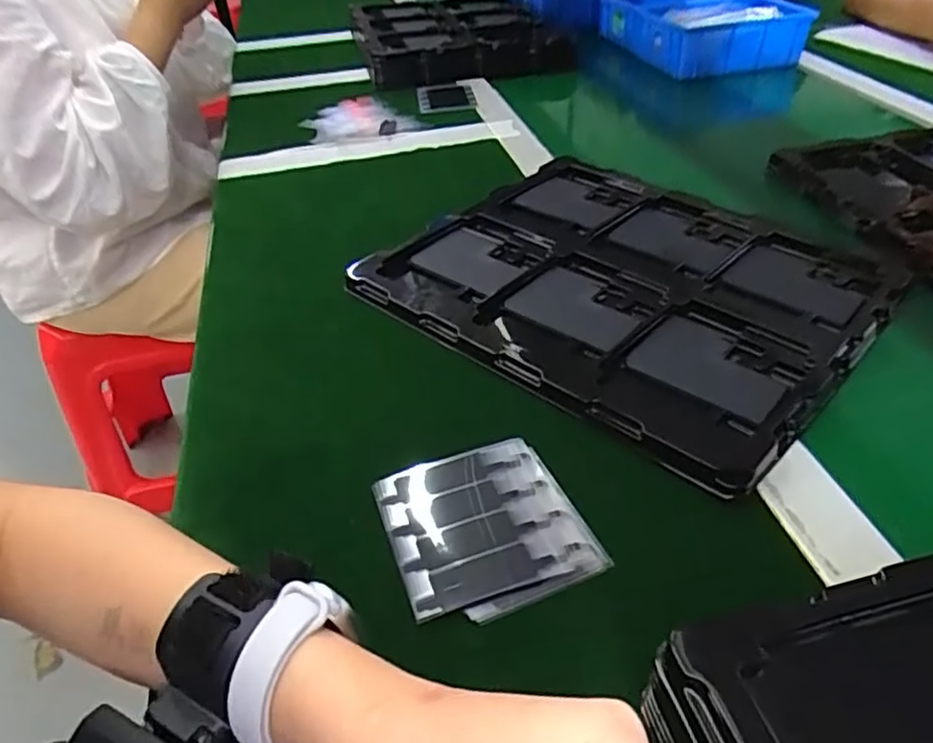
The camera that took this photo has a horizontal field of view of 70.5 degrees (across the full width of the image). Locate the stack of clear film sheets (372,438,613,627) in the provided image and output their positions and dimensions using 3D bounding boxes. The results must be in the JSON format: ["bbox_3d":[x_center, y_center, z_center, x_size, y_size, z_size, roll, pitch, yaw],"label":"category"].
[{"bbox_3d":[0.009,0.077,0.336,0.094,0.005,0.094,-16,42,-15],"label":"stack of clear film sheets"}]

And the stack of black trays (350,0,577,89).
[{"bbox_3d":[-0.013,-0.470,0.931,0.282,0.052,0.242,-10,41,-8],"label":"stack of black trays"}]

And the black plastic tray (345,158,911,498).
[{"bbox_3d":[0.117,-0.070,0.493,0.319,0.014,0.280,31,51,33],"label":"black plastic tray"}]

